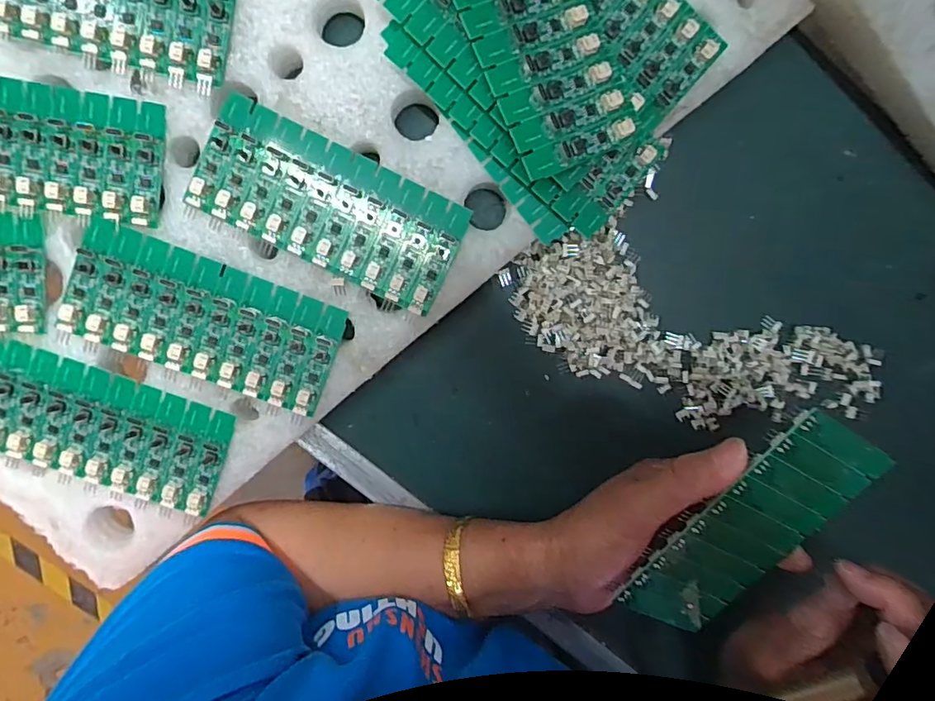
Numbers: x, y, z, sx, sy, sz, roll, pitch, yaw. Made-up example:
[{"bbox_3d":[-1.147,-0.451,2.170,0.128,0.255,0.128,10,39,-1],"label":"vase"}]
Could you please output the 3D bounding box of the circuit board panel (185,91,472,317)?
[{"bbox_3d":[-0.072,-0.076,0.281,0.136,0.005,0.061,26,94,-7],"label":"circuit board panel"}]

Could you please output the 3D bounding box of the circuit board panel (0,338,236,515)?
[{"bbox_3d":[-0.202,0.042,0.291,0.136,0.005,0.060,20,97,-5],"label":"circuit board panel"}]

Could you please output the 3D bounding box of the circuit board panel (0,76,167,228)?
[{"bbox_3d":[-0.226,-0.105,0.270,0.136,0.006,0.062,9,97,-3],"label":"circuit board panel"}]

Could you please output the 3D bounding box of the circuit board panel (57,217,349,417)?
[{"bbox_3d":[-0.139,-0.016,0.284,0.137,0.008,0.060,22,96,-5],"label":"circuit board panel"}]

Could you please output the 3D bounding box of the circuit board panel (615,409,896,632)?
[{"bbox_3d":[0.142,0.092,0.268,0.066,0.004,0.136,25,113,-20],"label":"circuit board panel"}]

